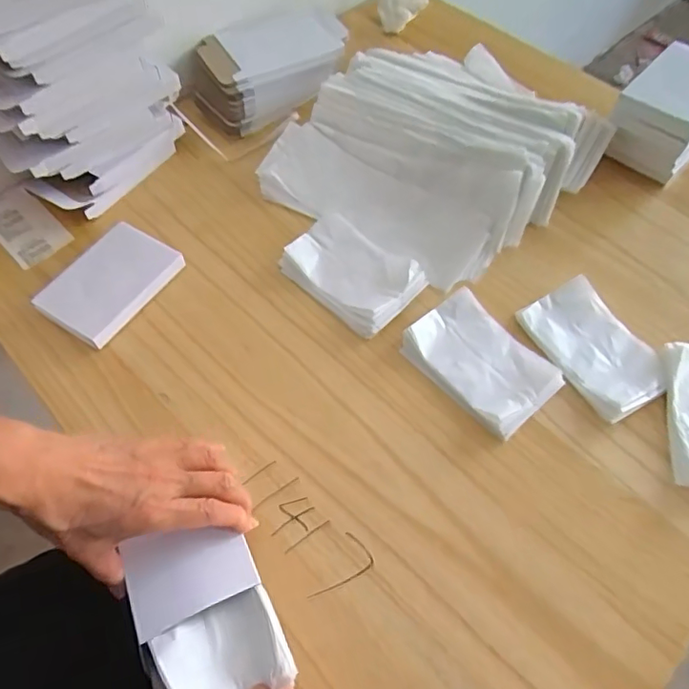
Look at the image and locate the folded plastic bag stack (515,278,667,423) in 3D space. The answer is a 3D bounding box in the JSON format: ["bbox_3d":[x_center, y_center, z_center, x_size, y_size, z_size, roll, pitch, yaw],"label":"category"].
[{"bbox_3d":[0.233,0.002,0.500,0.087,0.026,0.128,-26,62,-14],"label":"folded plastic bag stack"}]

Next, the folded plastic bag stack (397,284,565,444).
[{"bbox_3d":[0.123,0.016,0.490,0.084,0.022,0.127,-36,64,-19],"label":"folded plastic bag stack"}]

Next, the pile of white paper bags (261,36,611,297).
[{"bbox_3d":[0.108,-0.229,0.602,0.288,0.082,0.326,36,66,21],"label":"pile of white paper bags"}]

